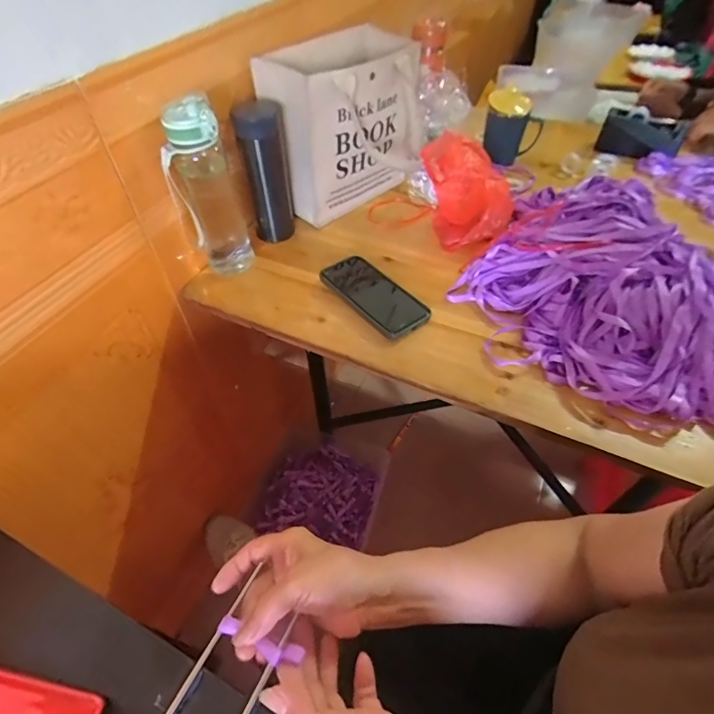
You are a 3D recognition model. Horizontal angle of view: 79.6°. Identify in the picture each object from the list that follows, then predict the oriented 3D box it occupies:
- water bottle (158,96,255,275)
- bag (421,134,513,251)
[{"bbox_3d":[-0.201,-0.219,0.583,0.084,0.232,0.073,-11,51,-8],"label":"water bottle"},{"bbox_3d":[0.170,-0.254,0.664,0.096,0.128,0.132,-11,51,-8],"label":"bag"}]

